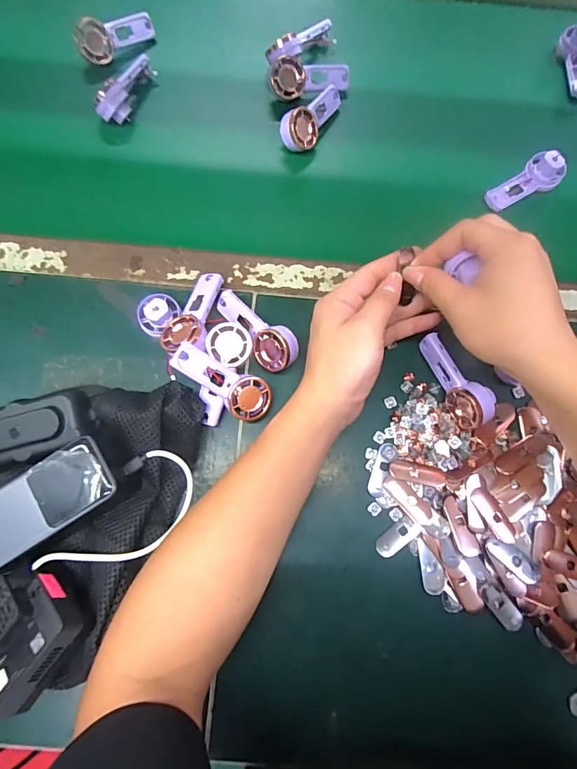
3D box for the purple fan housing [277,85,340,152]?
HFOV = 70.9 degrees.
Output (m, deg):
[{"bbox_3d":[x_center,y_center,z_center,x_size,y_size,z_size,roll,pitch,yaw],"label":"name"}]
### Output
[{"bbox_3d":[0.025,-0.299,0.454,0.035,0.040,0.099,31,78,6],"label":"purple fan housing"}]

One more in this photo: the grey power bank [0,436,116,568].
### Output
[{"bbox_3d":[-0.194,0.093,0.307,0.123,0.020,0.050,-34,80,-8],"label":"grey power bank"}]

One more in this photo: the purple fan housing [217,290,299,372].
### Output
[{"bbox_3d":[-0.028,-0.054,0.383,0.036,0.035,0.094,-36,80,-9],"label":"purple fan housing"}]

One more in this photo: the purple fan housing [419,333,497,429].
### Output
[{"bbox_3d":[0.156,-0.006,0.377,0.030,0.033,0.093,-25,79,-7],"label":"purple fan housing"}]

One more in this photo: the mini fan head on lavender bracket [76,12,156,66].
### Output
[{"bbox_3d":[-0.199,-0.406,0.472,0.034,0.047,0.088,39,79,7],"label":"mini fan head on lavender bracket"}]

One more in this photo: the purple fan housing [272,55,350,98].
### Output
[{"bbox_3d":[0.026,-0.346,0.464,0.090,0.036,0.031,-7,78,-3],"label":"purple fan housing"}]

